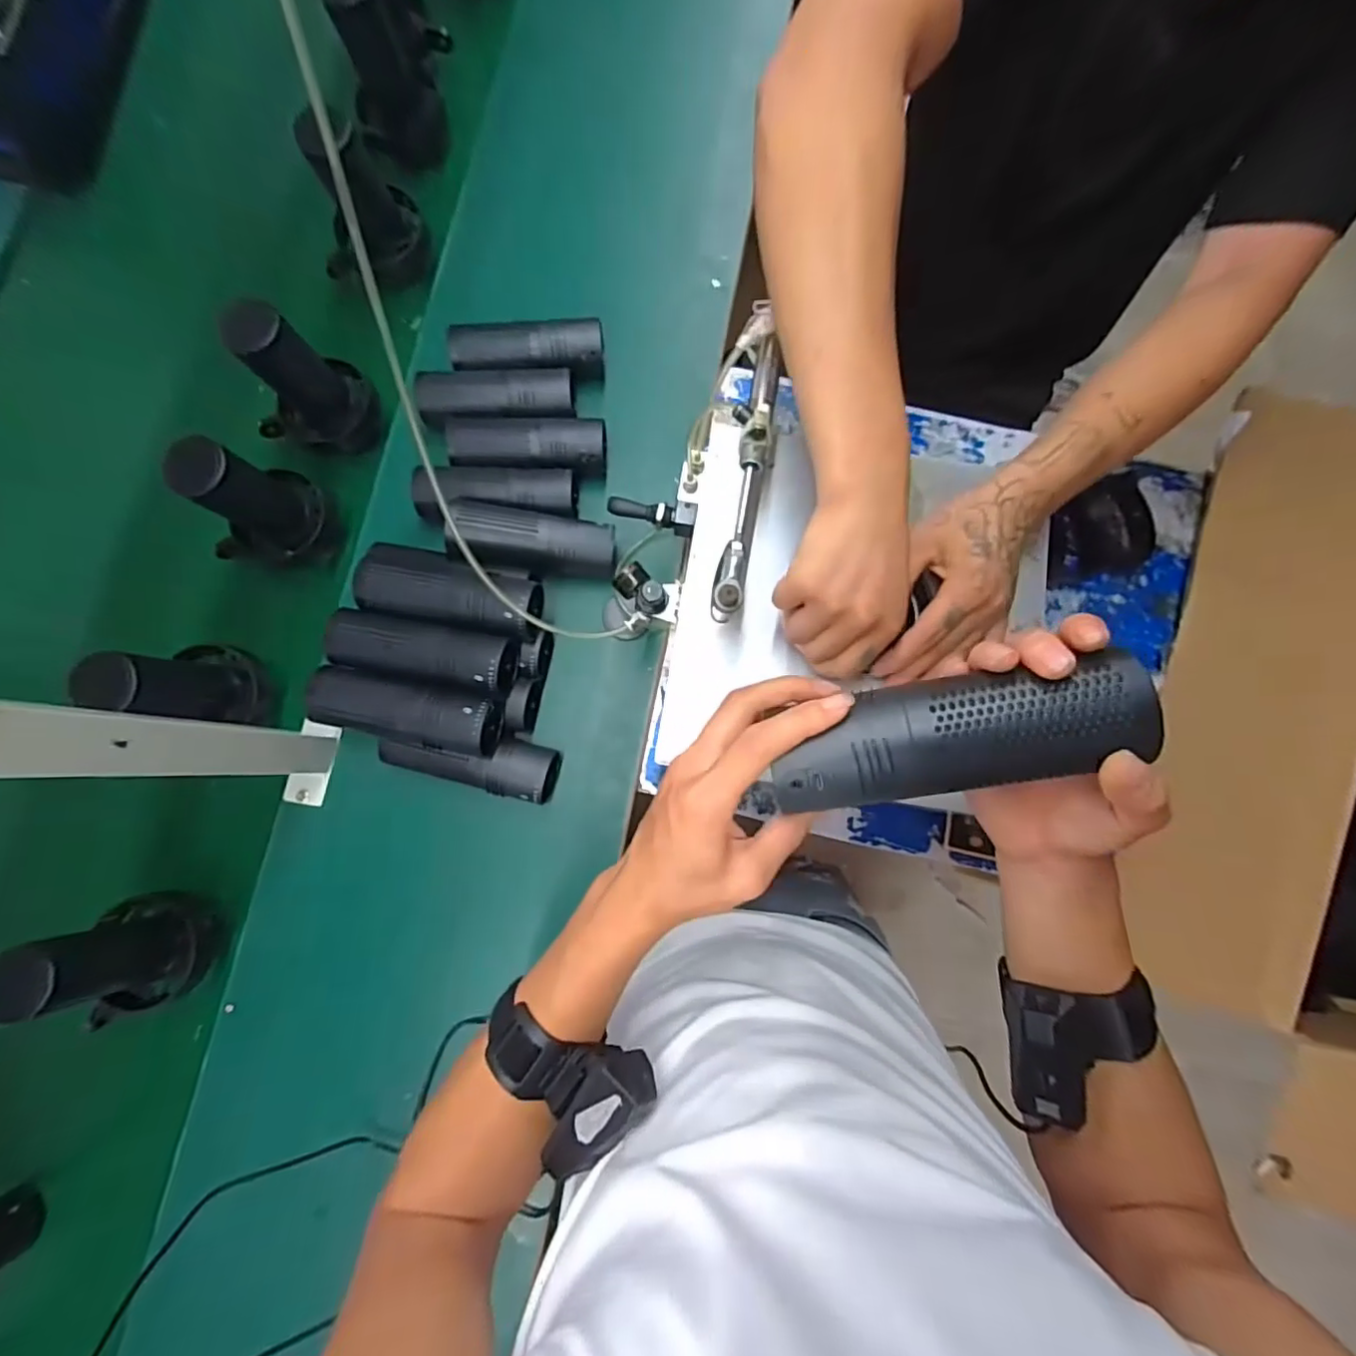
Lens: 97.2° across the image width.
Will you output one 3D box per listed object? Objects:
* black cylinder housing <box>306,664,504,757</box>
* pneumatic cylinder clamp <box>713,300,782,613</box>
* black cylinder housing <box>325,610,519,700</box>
[{"bbox_3d":[-0.244,0.031,0.546,0.172,0.047,0.054,11,81,1],"label":"black cylinder housing"},{"bbox_3d":[0.056,-0.165,0.450,0.032,0.050,0.232,6,81,0],"label":"pneumatic cylinder clamp"},{"bbox_3d":[-0.231,-0.022,0.551,0.170,0.045,0.056,12,81,1],"label":"black cylinder housing"}]

